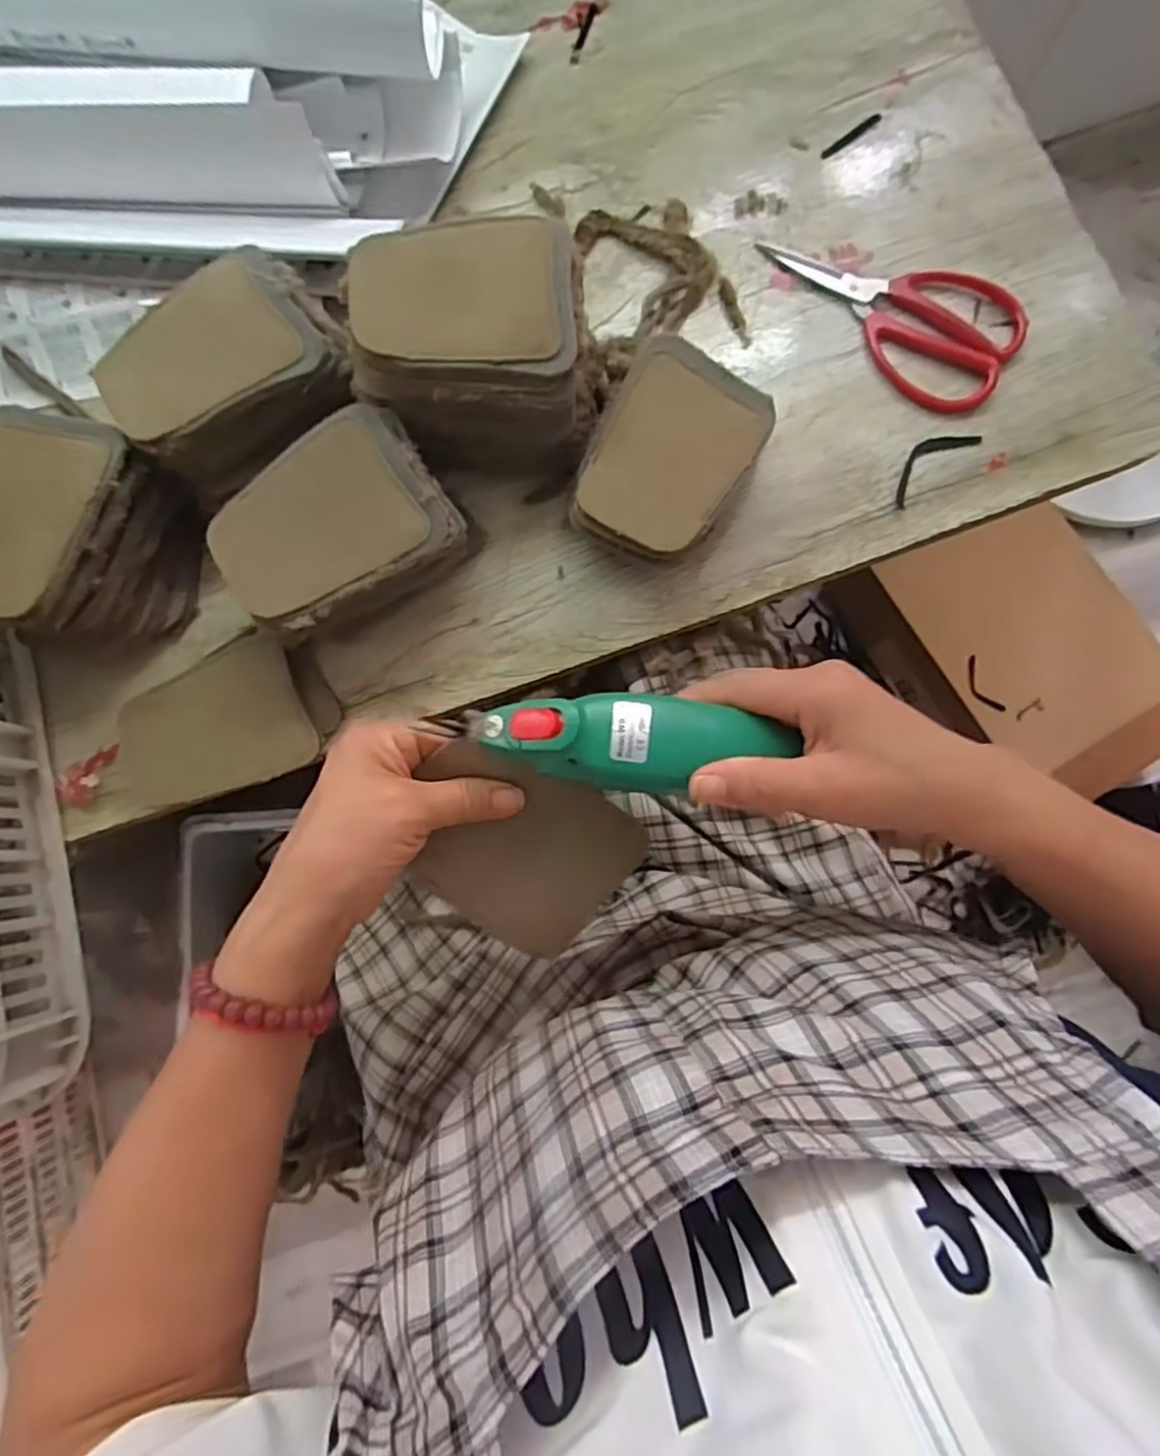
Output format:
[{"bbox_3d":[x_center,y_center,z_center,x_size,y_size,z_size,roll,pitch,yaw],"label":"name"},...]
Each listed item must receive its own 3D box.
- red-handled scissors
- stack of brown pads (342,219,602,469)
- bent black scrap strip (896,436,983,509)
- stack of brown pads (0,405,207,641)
[{"bbox_3d":[0.214,-0.296,0.498,0.185,0.010,0.091,36,84,8],"label":"red-handled scissors"},{"bbox_3d":[-0.063,-0.221,0.444,0.140,0.117,0.107,-6,81,2],"label":"stack of brown pads"},{"bbox_3d":[0.235,-0.180,0.480,0.073,0.004,0.026,-40,81,-4],"label":"bent black scrap strip"},{"bbox_3d":[-0.321,-0.116,0.458,0.112,0.090,0.134,9,82,4],"label":"stack of brown pads"}]

